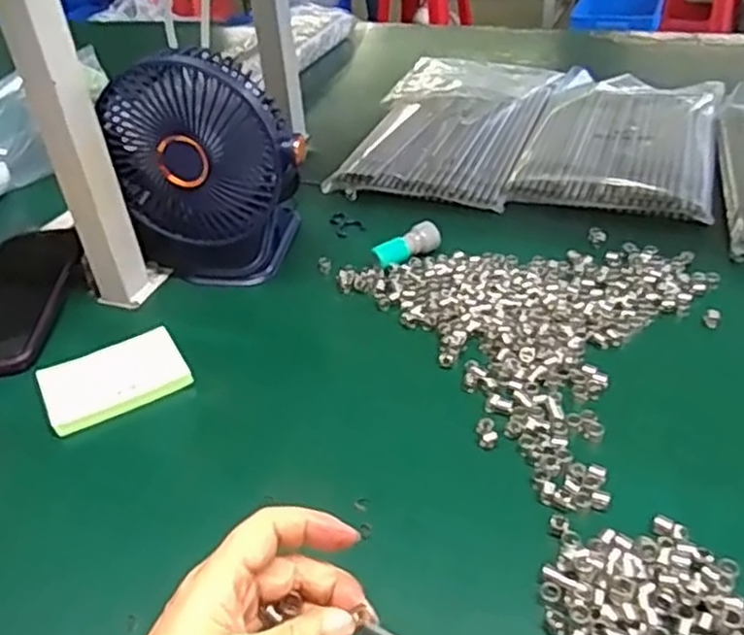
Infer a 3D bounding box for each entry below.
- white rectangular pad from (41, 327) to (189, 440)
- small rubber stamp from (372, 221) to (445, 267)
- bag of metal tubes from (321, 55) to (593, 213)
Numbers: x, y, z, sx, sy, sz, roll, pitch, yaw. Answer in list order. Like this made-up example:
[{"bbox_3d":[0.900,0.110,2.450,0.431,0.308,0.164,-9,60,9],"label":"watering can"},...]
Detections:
[{"bbox_3d":[-0.182,0.044,0.527,0.094,0.018,0.060,-22,39,-21],"label":"white rectangular pad"},{"bbox_3d":[0.032,-0.061,0.628,0.060,0.020,0.020,-22,38,-21],"label":"small rubber stamp"},{"bbox_3d":[0.095,-0.227,0.834,0.197,0.035,0.339,12,39,23],"label":"bag of metal tubes"}]

